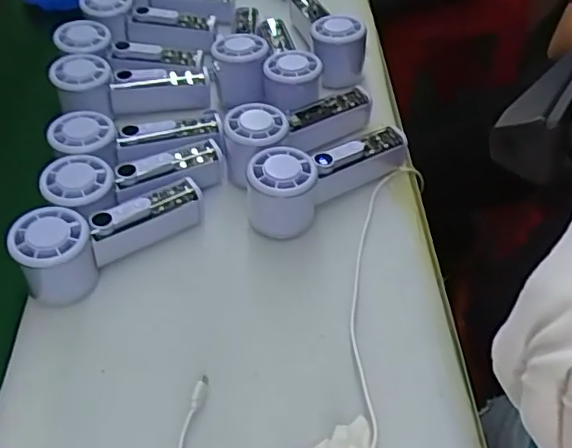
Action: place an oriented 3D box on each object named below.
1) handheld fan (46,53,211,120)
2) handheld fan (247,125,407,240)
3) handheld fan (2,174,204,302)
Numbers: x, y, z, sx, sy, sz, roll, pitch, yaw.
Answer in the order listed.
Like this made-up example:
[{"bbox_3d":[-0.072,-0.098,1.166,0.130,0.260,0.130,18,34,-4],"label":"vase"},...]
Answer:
[{"bbox_3d":[-0.157,-0.137,0.609,0.152,0.056,0.053,0,47,-16],"label":"handheld fan"},{"bbox_3d":[0.033,-0.049,0.523,0.146,0.061,0.052,-32,55,-24],"label":"handheld fan"},{"bbox_3d":[-0.138,0.005,0.482,0.151,0.057,0.055,-27,54,-21],"label":"handheld fan"}]

